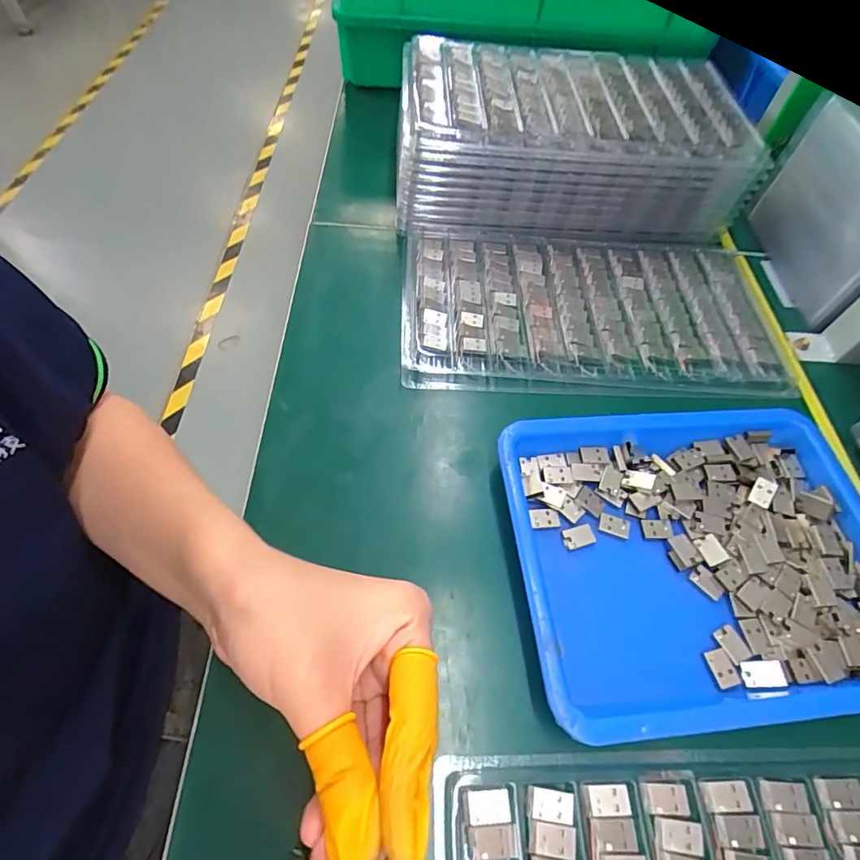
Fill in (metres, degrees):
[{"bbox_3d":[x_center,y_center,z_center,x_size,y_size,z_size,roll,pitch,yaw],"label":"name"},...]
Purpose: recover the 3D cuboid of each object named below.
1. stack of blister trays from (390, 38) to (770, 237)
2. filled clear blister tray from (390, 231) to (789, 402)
[{"bbox_3d":[0.125,-0.267,0.461,0.297,0.096,0.170,3,57,0],"label":"stack of blister trays"},{"bbox_3d":[0.128,-0.102,0.398,0.294,0.015,0.169,1,57,-1],"label":"filled clear blister tray"}]

